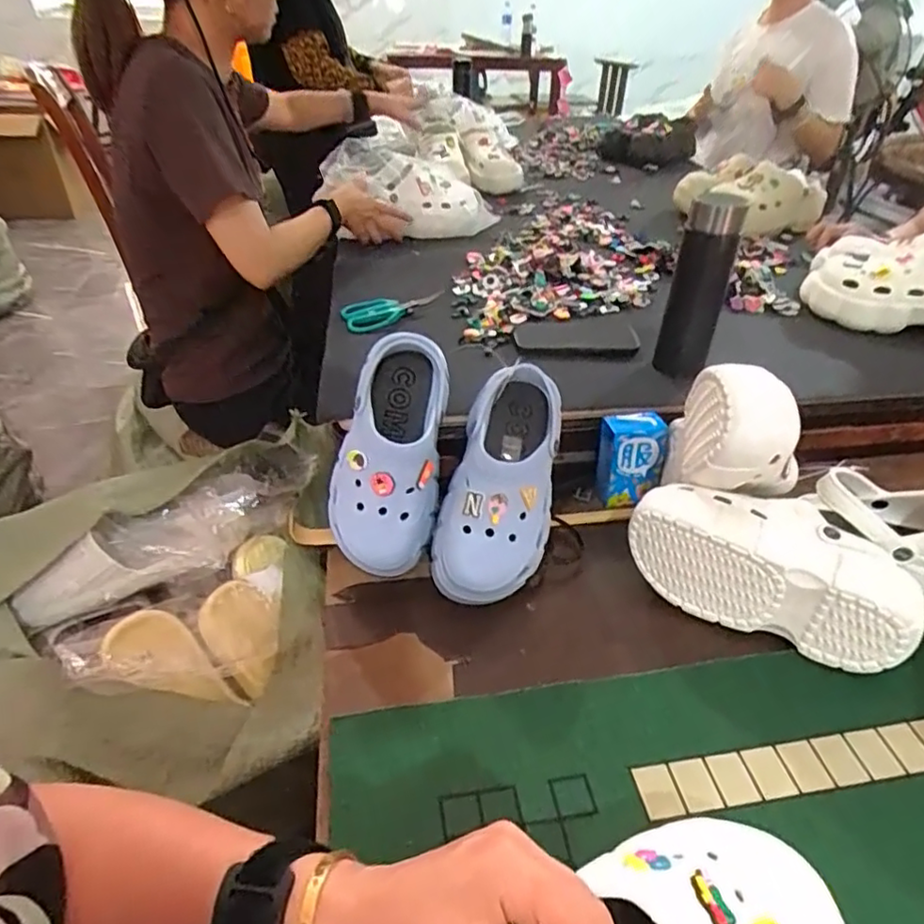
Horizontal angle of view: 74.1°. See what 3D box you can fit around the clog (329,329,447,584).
[{"bbox_3d":[-0.077,-0.012,0.622,0.108,0.075,0.247,6,82,7],"label":"clog"}]

